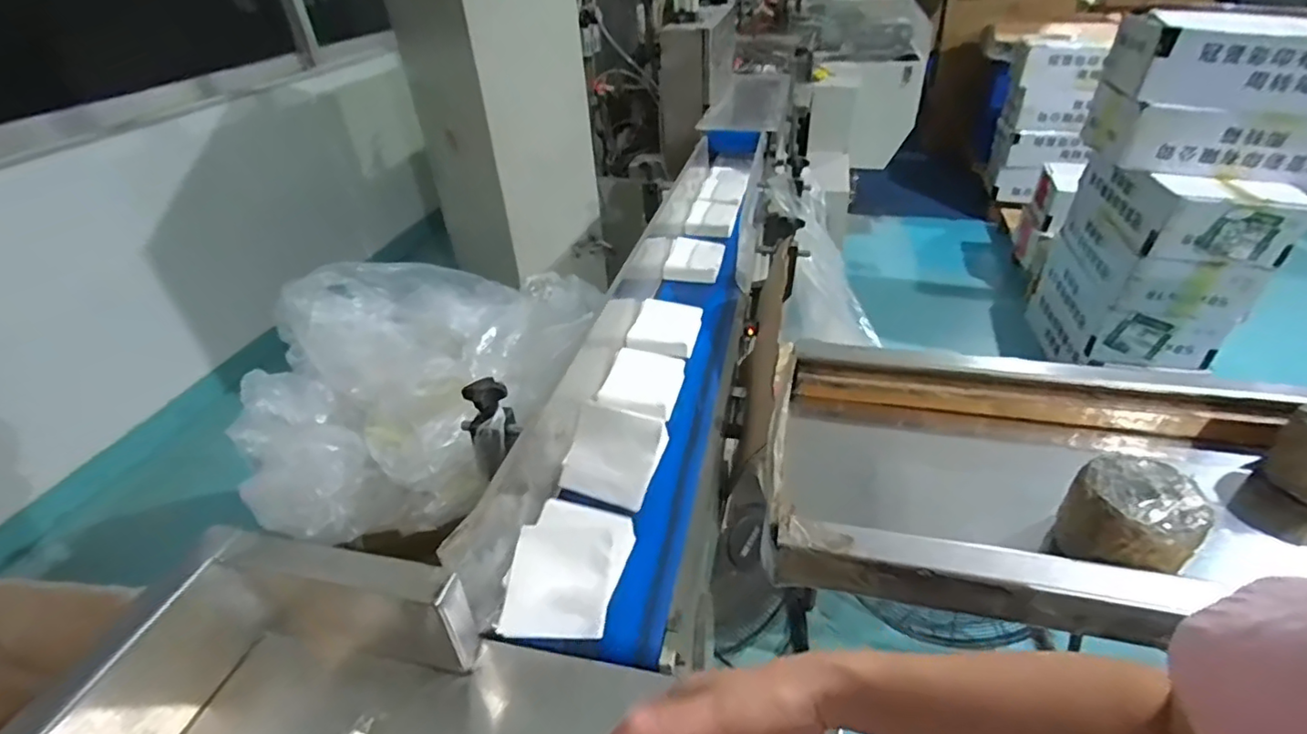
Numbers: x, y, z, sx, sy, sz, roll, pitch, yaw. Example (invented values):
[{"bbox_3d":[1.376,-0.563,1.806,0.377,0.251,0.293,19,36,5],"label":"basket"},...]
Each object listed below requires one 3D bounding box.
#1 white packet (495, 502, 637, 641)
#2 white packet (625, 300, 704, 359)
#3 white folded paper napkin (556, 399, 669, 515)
[{"bbox_3d":[-0.076,0.180,0.540,0.091,0.052,0.128,5,37,12],"label":"white packet"},{"bbox_3d":[0.016,-0.060,0.887,0.096,0.035,0.110,5,37,12],"label":"white packet"},{"bbox_3d":[-0.041,0.093,0.626,0.094,0.097,0.009,17,-1,8],"label":"white folded paper napkin"}]

